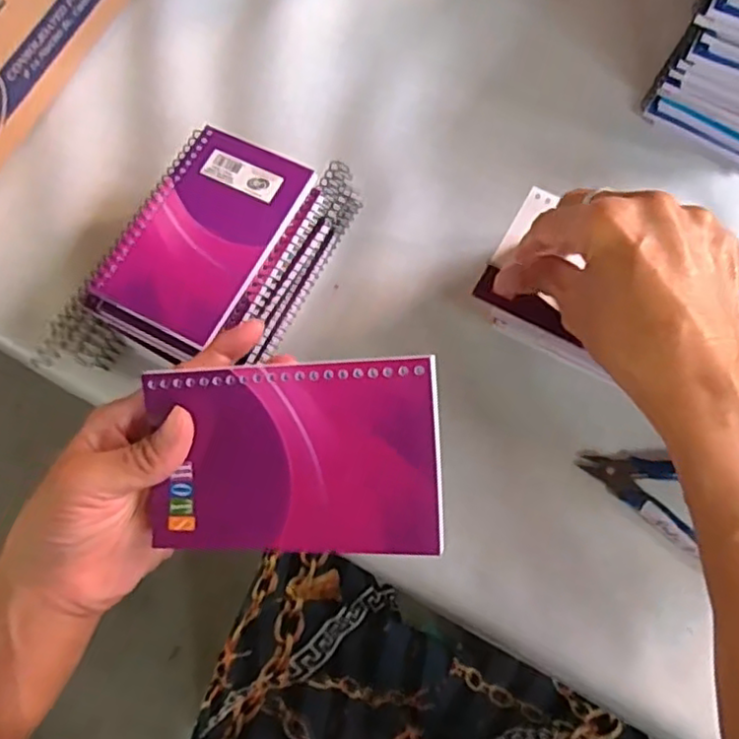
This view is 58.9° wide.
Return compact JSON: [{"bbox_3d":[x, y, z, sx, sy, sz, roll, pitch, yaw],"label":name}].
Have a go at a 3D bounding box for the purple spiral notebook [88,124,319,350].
[{"bbox_3d":[-0.098,-0.082,0.395,0.083,0.015,0.127,27,74,11],"label":"purple spiral notebook"}]

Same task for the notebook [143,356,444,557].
[{"bbox_3d":[-0.033,0.037,0.277,0.126,0.005,0.078,-3,92,16],"label":"notebook"}]

